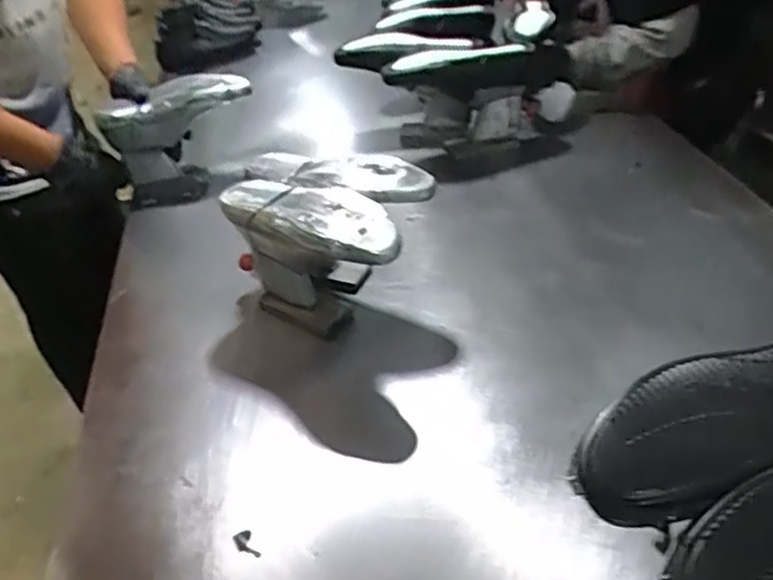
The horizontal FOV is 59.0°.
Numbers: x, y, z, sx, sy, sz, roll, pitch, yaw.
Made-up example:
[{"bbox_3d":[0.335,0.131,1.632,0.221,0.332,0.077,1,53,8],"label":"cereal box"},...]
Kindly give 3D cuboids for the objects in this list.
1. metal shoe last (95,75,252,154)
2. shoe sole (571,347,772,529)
[{"bbox_3d":[-0.356,-0.306,1.164,0.248,0.080,0.086,-25,39,-5],"label":"metal shoe last"},{"bbox_3d":[0.268,0.087,0.505,0.278,0.025,0.100,-20,39,-11],"label":"shoe sole"}]

